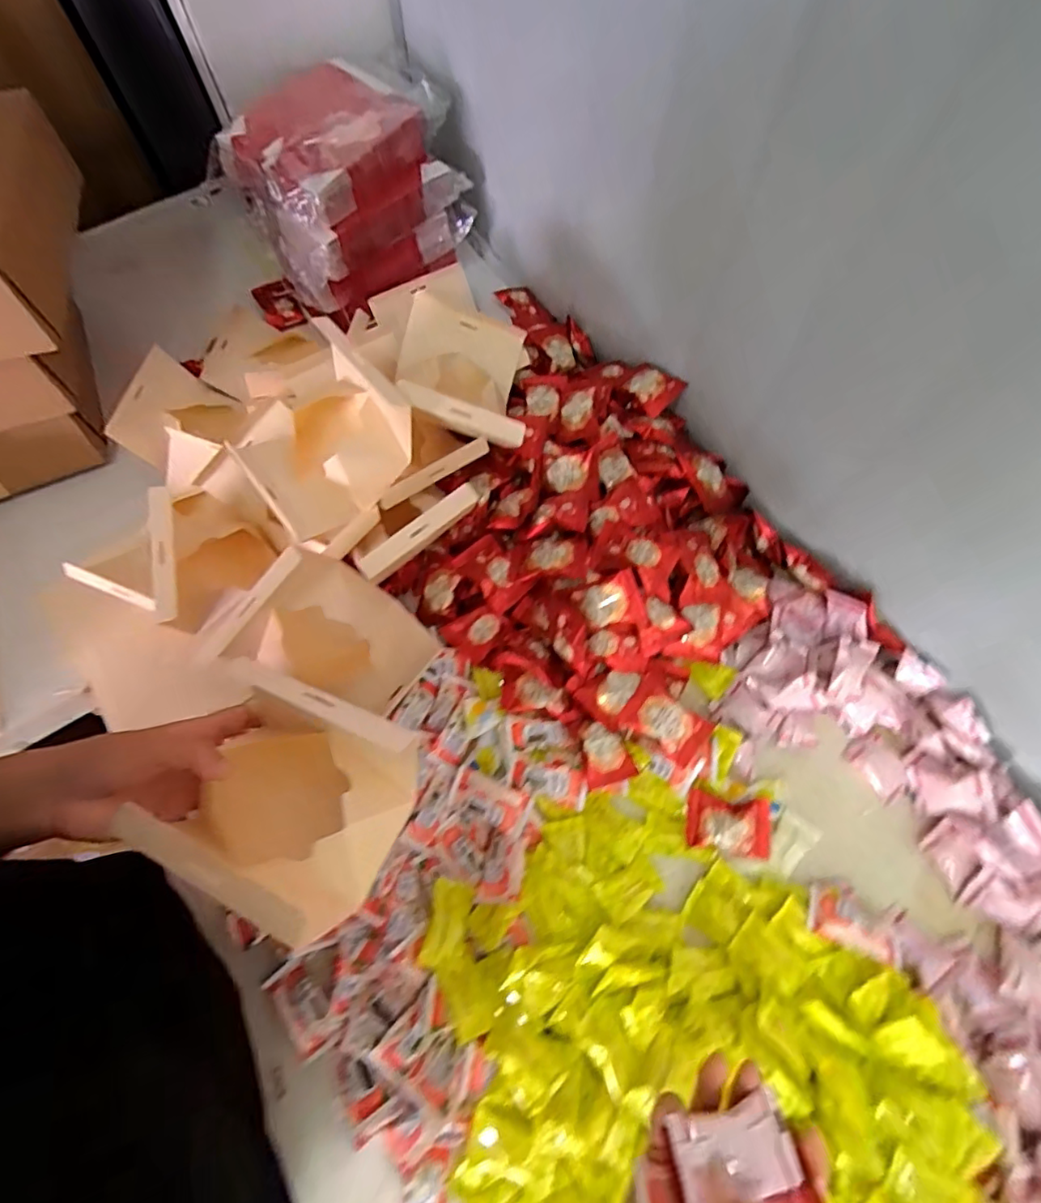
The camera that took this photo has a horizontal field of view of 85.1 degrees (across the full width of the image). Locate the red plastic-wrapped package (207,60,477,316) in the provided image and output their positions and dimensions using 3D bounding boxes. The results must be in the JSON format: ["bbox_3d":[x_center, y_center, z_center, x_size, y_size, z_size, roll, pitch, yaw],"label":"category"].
[{"bbox_3d":[-0.214,-0.527,0.710,0.257,0.161,0.237,-36,72,-13],"label":"red plastic-wrapped package"}]

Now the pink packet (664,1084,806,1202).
[{"bbox_3d":[0.114,0.295,0.302,0.062,0.018,0.036,-7,69,-1],"label":"pink packet"}]

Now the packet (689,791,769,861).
[{"bbox_3d":[0.190,0.202,0.514,0.070,0.011,0.049,8,69,4],"label":"packet"}]

